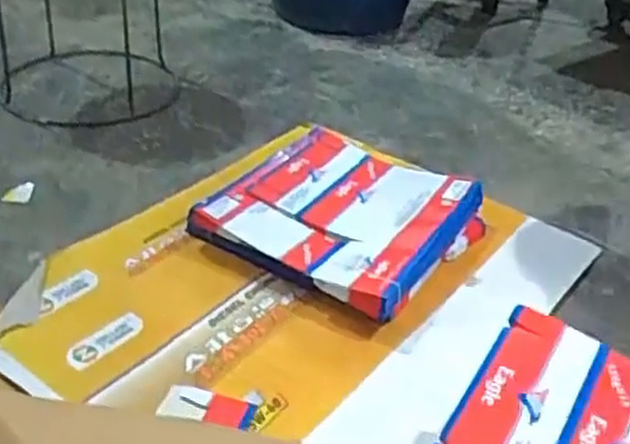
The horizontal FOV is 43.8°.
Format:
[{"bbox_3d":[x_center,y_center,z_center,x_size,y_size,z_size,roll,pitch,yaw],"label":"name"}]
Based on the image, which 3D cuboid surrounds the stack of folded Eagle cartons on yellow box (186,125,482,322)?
[{"bbox_3d":[0.046,-0.016,1.193,0.327,0.076,0.360,24,39,22],"label":"stack of folded Eagle cartons on yellow box"}]

